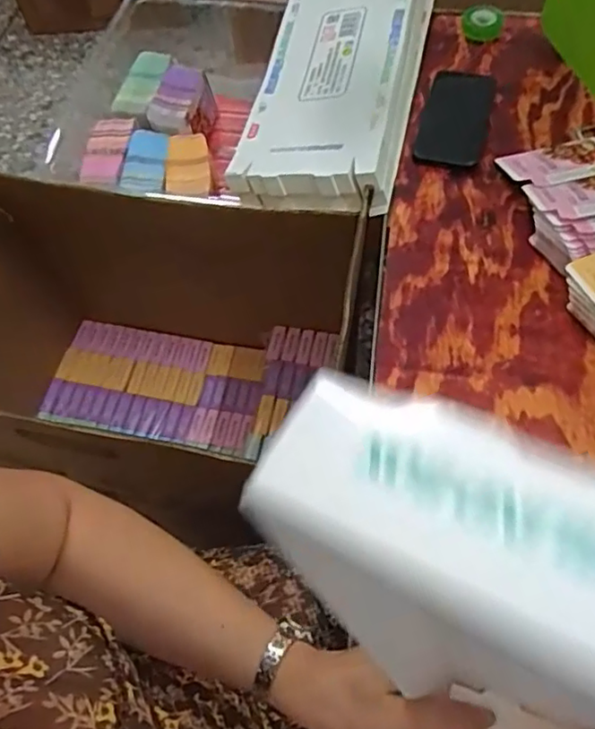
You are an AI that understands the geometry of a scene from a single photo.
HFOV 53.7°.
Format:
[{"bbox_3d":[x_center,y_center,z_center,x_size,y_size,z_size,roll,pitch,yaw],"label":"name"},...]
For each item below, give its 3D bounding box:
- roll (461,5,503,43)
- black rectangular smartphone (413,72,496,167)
[{"bbox_3d":[0.258,-0.477,0.817,0.055,0.023,0.048,12,63,9],"label":"roll"},{"bbox_3d":[0.197,-0.310,0.732,0.082,0.007,0.164,14,63,10],"label":"black rectangular smartphone"}]

